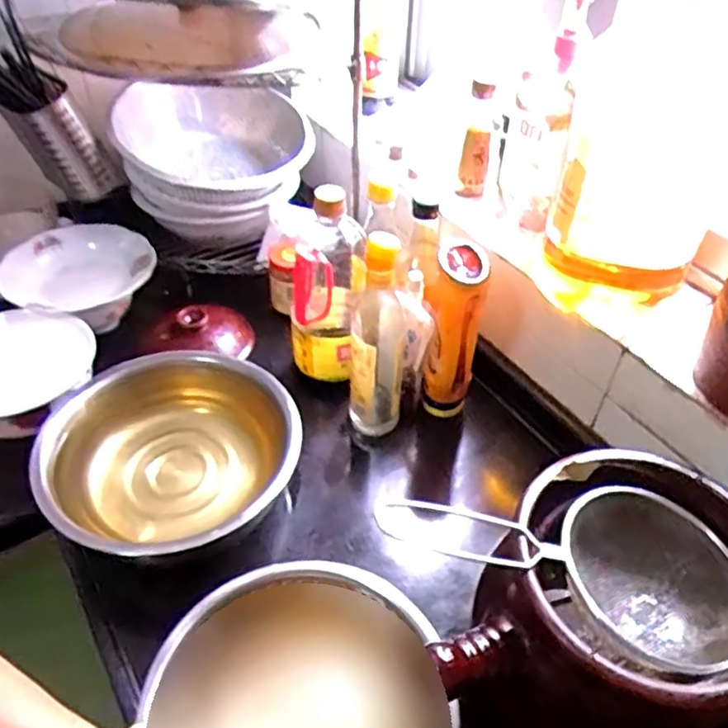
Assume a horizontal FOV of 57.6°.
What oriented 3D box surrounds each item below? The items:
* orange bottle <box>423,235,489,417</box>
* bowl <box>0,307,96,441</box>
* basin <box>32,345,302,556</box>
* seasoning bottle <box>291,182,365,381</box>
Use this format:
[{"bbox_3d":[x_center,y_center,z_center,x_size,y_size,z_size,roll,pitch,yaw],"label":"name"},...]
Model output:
[{"bbox_3d":[0.096,-0.029,0.750,0.060,0.219,0.053,9,45,7],"label":"orange bottle"},{"bbox_3d":[-0.408,0.013,0.776,0.172,0.060,0.165,1,45,-1],"label":"bowl"},{"bbox_3d":[-0.196,0.087,0.696,0.240,0.078,0.260,1,45,-1],"label":"basin"},{"bbox_3d":[-0.042,-0.095,0.782,0.084,0.247,0.096,8,45,5],"label":"seasoning bottle"}]

